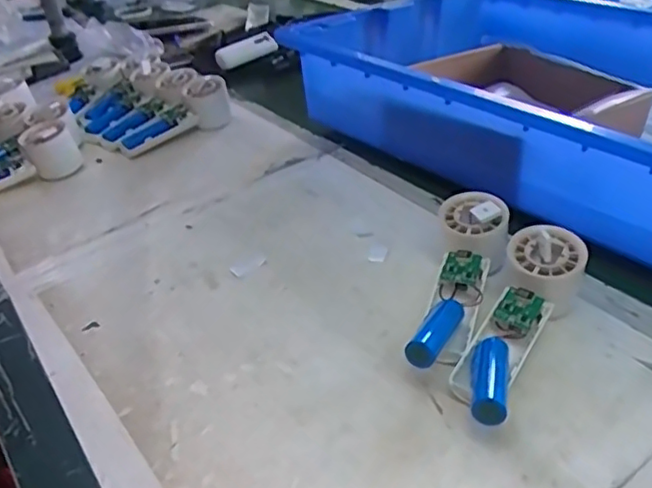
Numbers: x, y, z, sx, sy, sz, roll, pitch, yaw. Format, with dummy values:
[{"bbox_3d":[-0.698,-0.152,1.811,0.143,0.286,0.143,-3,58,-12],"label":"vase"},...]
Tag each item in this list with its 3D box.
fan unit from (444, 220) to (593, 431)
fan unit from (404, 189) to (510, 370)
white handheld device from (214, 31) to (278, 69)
[{"bbox_3d":[0.137,0.056,0.443,0.061,0.064,0.169,14,40,26],"label":"fan unit"},{"bbox_3d":[0.102,0.030,0.491,0.056,0.055,0.180,11,52,22],"label":"fan unit"},{"bbox_3d":[-0.130,-0.313,0.991,0.031,0.029,0.122,24,45,36],"label":"white handheld device"}]

